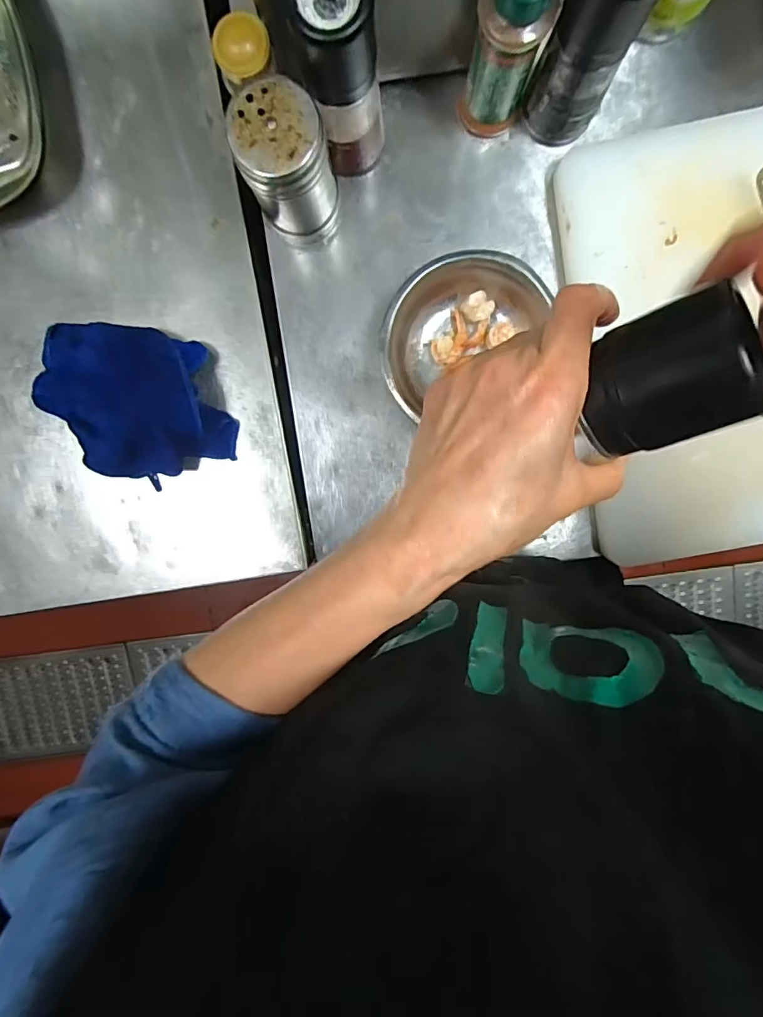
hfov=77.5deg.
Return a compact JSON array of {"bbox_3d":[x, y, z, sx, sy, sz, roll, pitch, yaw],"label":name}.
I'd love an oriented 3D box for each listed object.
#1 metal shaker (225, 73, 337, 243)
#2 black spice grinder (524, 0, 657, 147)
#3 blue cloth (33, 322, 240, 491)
[{"bbox_3d":[-0.067,-0.248,0.352,0.060,0.107,0.059,-12,97,2],"label":"metal shaker"},{"bbox_3d":[0.140,-0.312,0.318,0.053,0.135,0.043,32,97,-4],"label":"black spice grinder"},{"bbox_3d":[-0.200,-0.084,0.386,0.150,0.052,0.116,7,98,-1],"label":"blue cloth"}]

